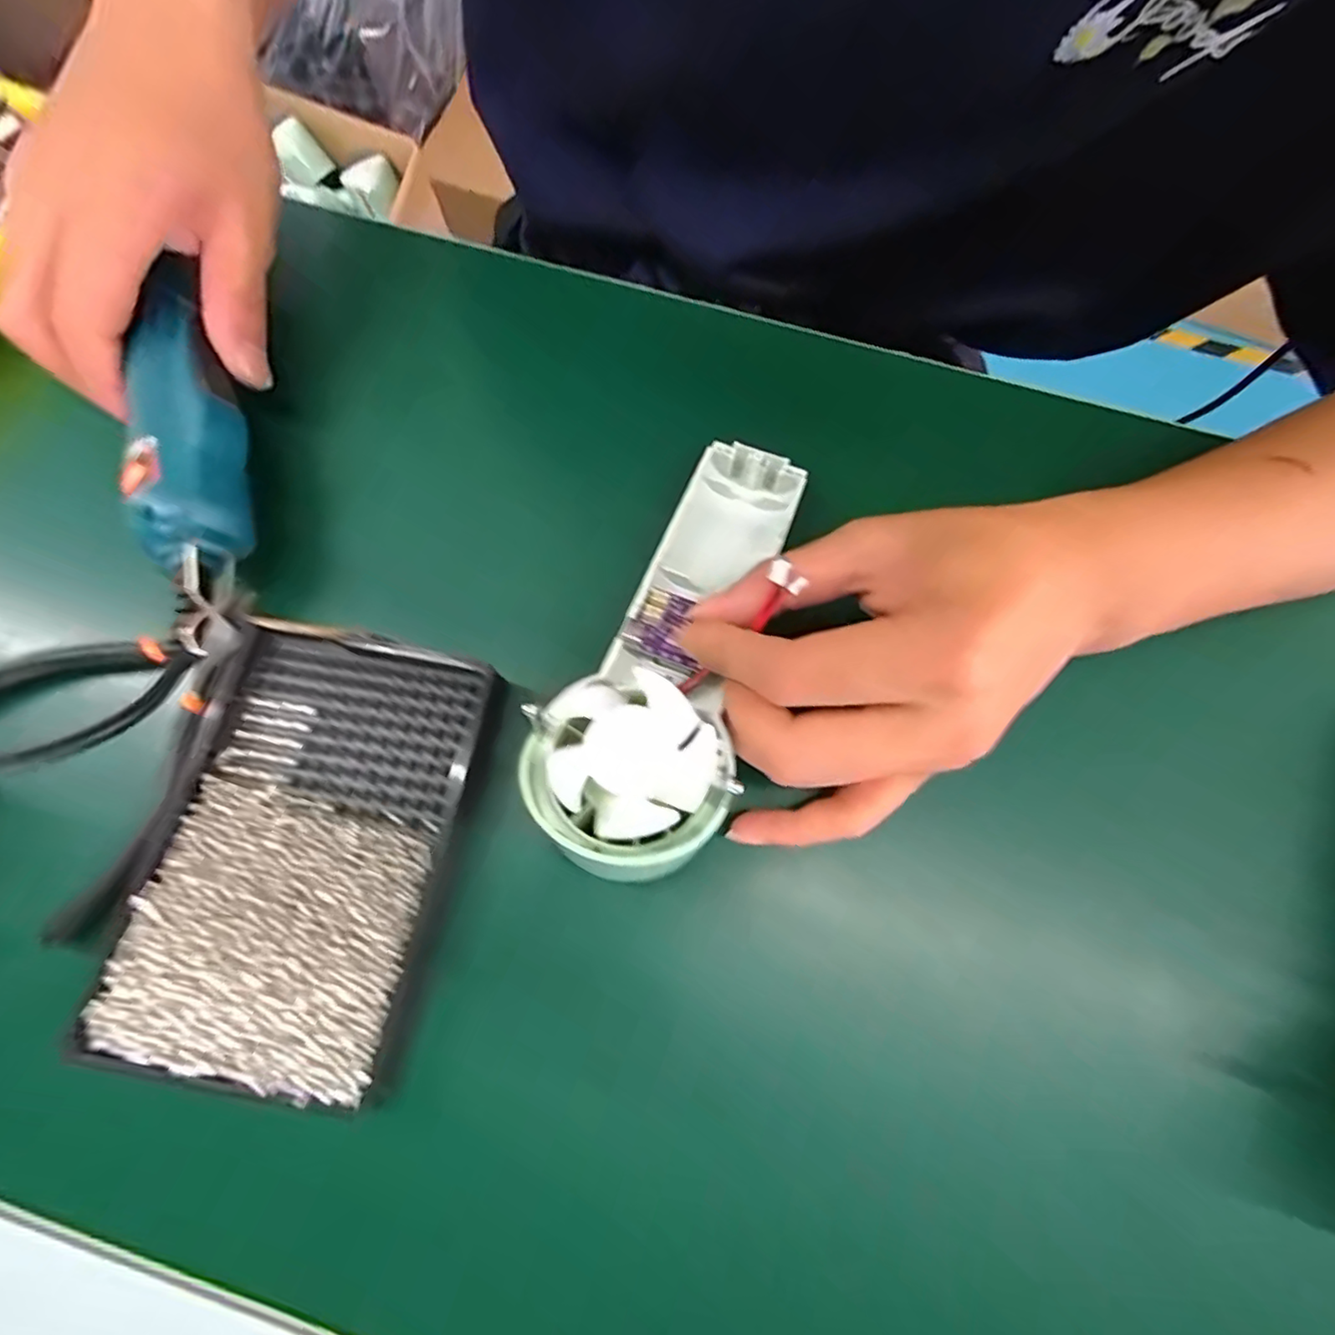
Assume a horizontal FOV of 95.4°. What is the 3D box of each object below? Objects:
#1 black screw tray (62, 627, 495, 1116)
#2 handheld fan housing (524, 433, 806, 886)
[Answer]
[{"bbox_3d":[-0.116,0.056,0.194,0.085,0.011,0.134,10,72,1],"label":"black screw tray"},{"bbox_3d":[0.006,-0.015,0.216,0.060,0.030,0.172,18,56,4],"label":"handheld fan housing"}]

